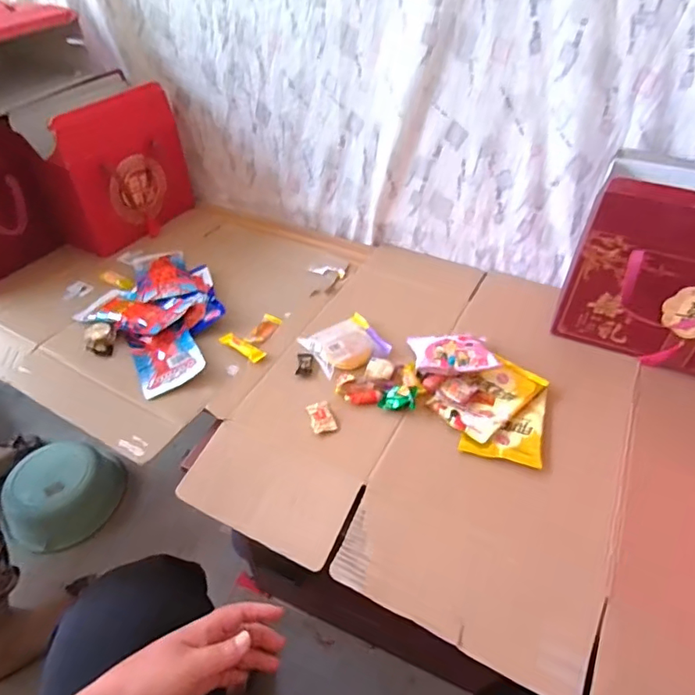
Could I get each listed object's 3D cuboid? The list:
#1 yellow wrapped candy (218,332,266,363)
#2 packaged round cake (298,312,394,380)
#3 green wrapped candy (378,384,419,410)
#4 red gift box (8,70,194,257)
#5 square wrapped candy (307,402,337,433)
[{"bbox_3d":[-0.167,0.000,0.778,0.083,0.006,0.024,27,48,26],"label":"yellow wrapped candy"},{"bbox_3d":[-0.003,-0.003,0.770,0.111,0.028,0.095,-22,47,-23],"label":"packaged round cake"},{"bbox_3d":[0.073,0.068,0.691,0.049,0.020,0.042,11,43,11],"label":"green wrapped candy"},{"bbox_3d":[-0.464,-0.366,0.981,0.122,0.260,0.267,23,47,23],"label":"red gift box"},{"bbox_3d":[-0.037,0.096,0.683,0.032,0.012,0.051,-12,43,-13],"label":"square wrapped candy"}]

